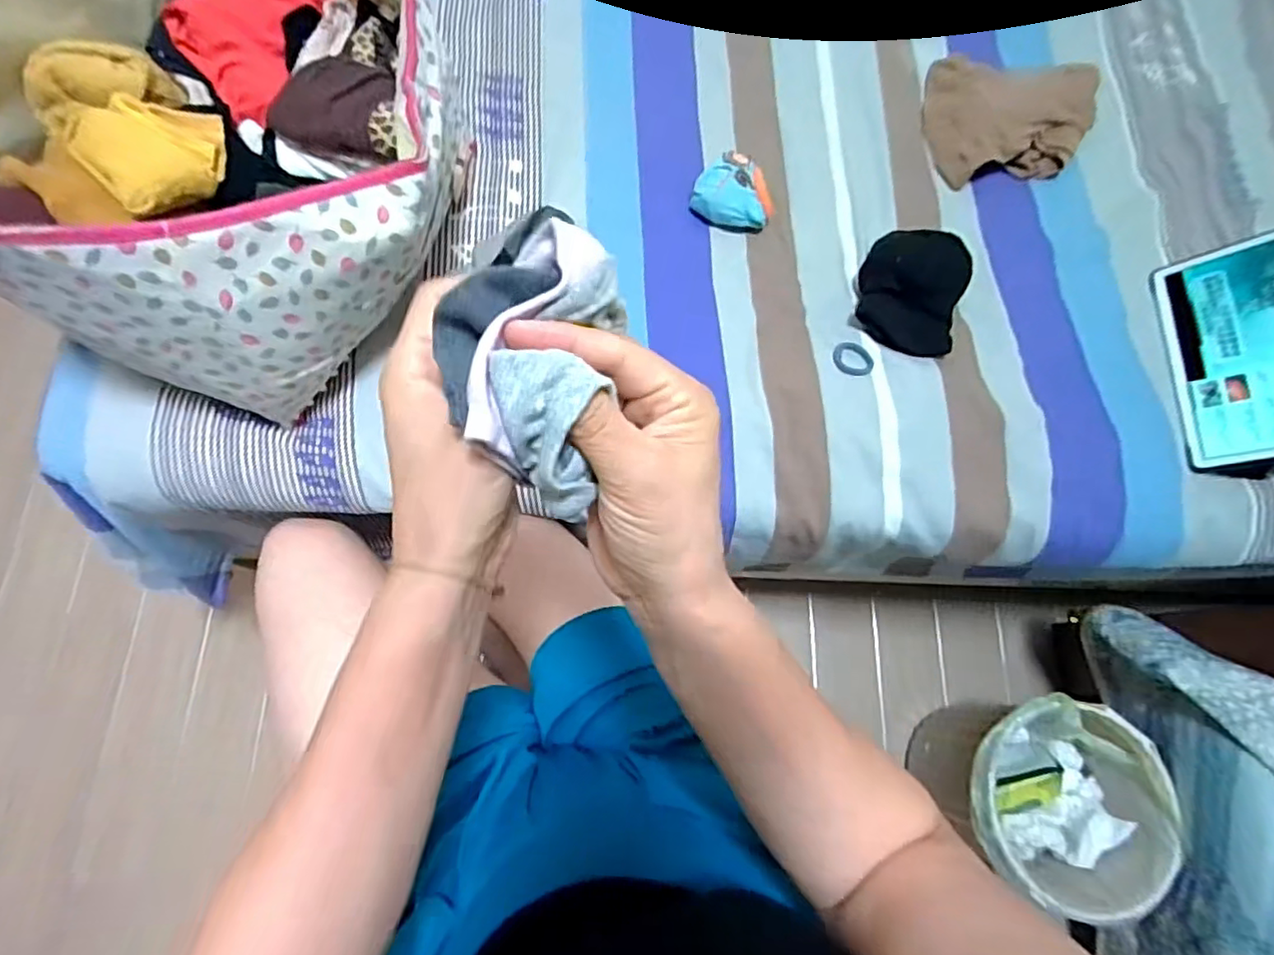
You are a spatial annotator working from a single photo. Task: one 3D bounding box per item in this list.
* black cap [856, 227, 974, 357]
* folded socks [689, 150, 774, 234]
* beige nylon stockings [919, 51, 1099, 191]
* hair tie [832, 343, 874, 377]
[{"bbox_3d":[0.290,-0.194,0.655,0.105,0.047,0.137,14,73,1],"label":"black cap"},{"bbox_3d":[0.106,-0.304,0.676,0.076,0.038,0.080,-40,80,-13],"label":"folded socks"},{"bbox_3d":[0.441,-0.416,0.735,0.195,0.039,0.181,11,73,0],"label":"beige nylon stockings"},{"bbox_3d":[0.220,-0.119,0.634,0.042,0.005,0.031,26,89,10],"label":"hair tie"}]

